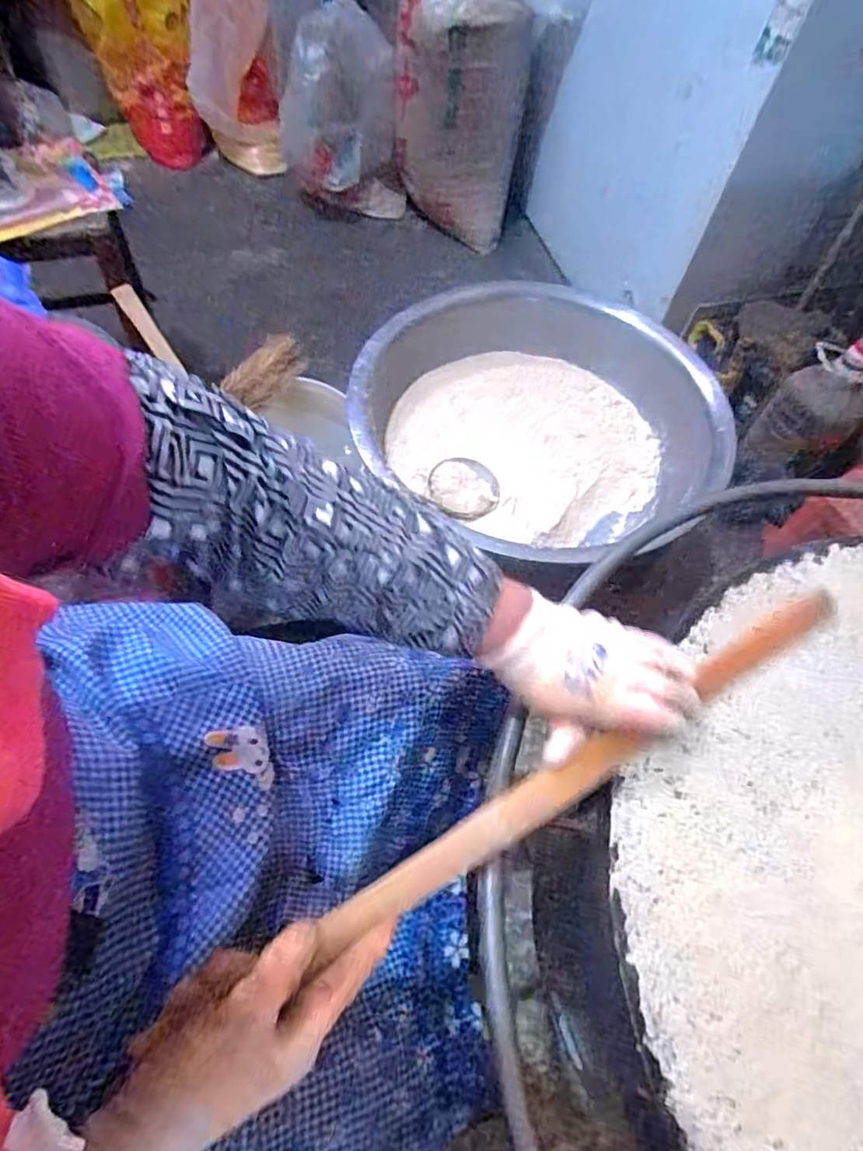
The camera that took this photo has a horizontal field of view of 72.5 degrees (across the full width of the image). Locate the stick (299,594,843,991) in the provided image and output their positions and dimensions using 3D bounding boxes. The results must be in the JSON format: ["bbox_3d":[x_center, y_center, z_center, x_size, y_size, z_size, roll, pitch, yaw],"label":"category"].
[{"bbox_3d":[0.139,0.128,0.445,0.486,0.026,0.026,-26,64,-19],"label":"stick"}]

